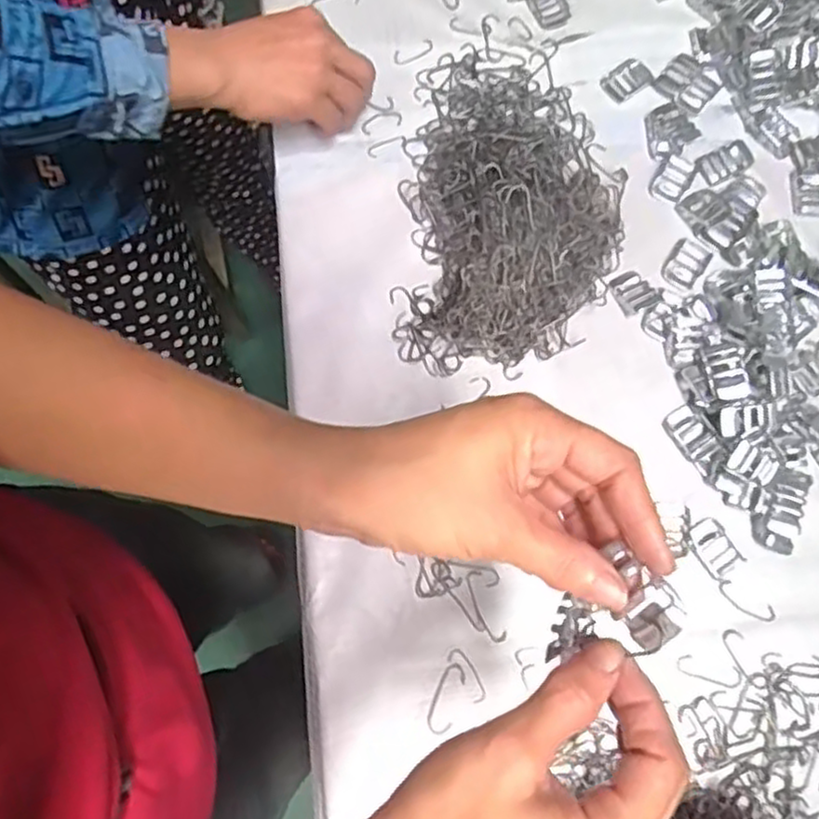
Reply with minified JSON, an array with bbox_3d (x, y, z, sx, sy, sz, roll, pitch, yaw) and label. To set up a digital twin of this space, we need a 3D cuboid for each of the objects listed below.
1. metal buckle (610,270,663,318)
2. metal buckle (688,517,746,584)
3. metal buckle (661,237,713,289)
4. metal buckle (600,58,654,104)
[{"bbox_3d":[0.164,-0.086,0.517,0.027,0.010,0.032,-27,78,-7],"label":"metal buckle"},{"bbox_3d":[0.208,0.095,0.483,0.026,0.005,0.038,-34,79,-9],"label":"metal buckle"},{"bbox_3d":[0.207,-0.108,0.529,0.027,0.004,0.036,34,78,7],"label":"metal buckle"},{"bbox_3d":[0.174,-0.263,0.566,0.039,0.004,0.027,-37,80,-9],"label":"metal buckle"}]

